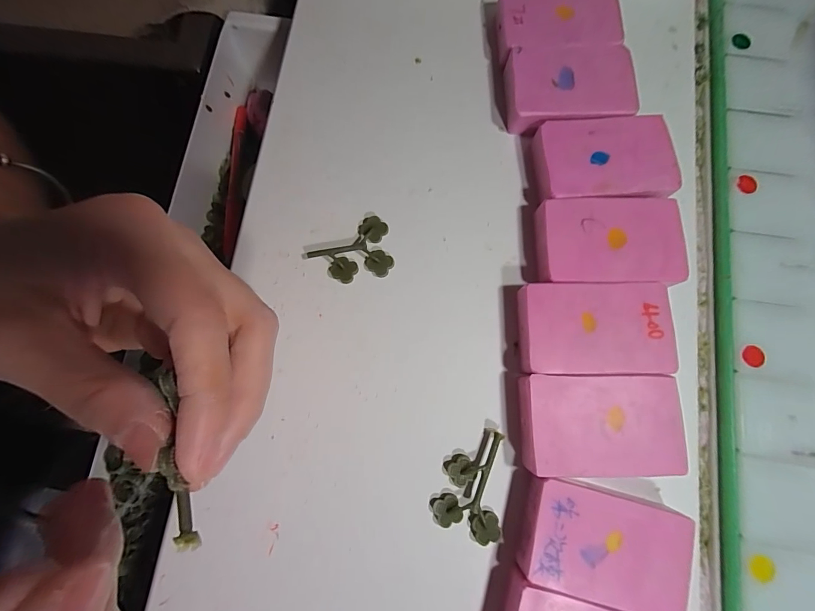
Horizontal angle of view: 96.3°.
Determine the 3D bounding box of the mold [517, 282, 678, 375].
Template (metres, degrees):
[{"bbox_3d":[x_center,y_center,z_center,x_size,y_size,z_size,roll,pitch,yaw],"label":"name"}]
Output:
[{"bbox_3d":[0.090,0.012,0.183,0.072,0.019,0.043,1,79,1],"label":"mold"}]

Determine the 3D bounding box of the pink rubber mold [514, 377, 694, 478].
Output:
[{"bbox_3d":[0.090,0.057,0.175,0.071,0.017,0.044,0,79,1],"label":"pink rubber mold"}]

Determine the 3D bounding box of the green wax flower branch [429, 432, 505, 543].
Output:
[{"bbox_3d":[0.028,0.087,0.175,0.031,0.009,0.049,2,79,2],"label":"green wax flower branch"}]

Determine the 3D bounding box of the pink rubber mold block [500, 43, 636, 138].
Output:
[{"bbox_3d":[0.090,-0.122,0.209,0.070,0.021,0.045,-5,79,0],"label":"pink rubber mold block"}]

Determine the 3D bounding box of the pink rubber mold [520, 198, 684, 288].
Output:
[{"bbox_3d":[0.101,-0.032,0.192,0.077,0.018,0.045,2,79,2],"label":"pink rubber mold"}]

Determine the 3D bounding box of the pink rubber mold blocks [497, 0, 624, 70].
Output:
[{"bbox_3d":[0.088,-0.165,0.217,0.068,0.020,0.045,-3,79,1],"label":"pink rubber mold blocks"}]

